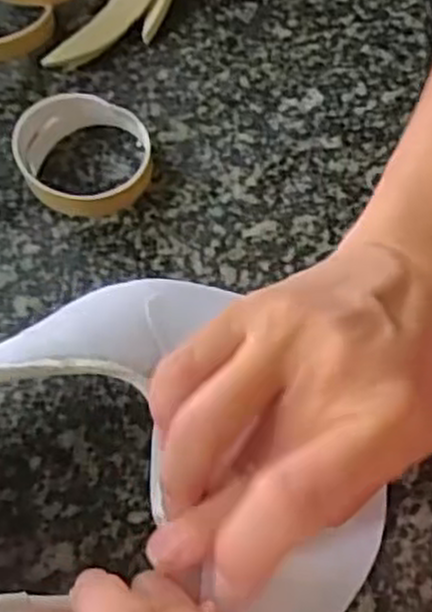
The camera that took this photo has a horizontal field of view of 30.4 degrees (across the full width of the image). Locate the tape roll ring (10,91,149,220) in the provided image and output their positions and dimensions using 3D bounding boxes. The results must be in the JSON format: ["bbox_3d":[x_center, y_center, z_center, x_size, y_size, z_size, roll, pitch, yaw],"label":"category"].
[{"bbox_3d":[-0.055,-0.063,0.328,0.053,0.025,0.055,-3,59,5],"label":"tape roll ring"}]

